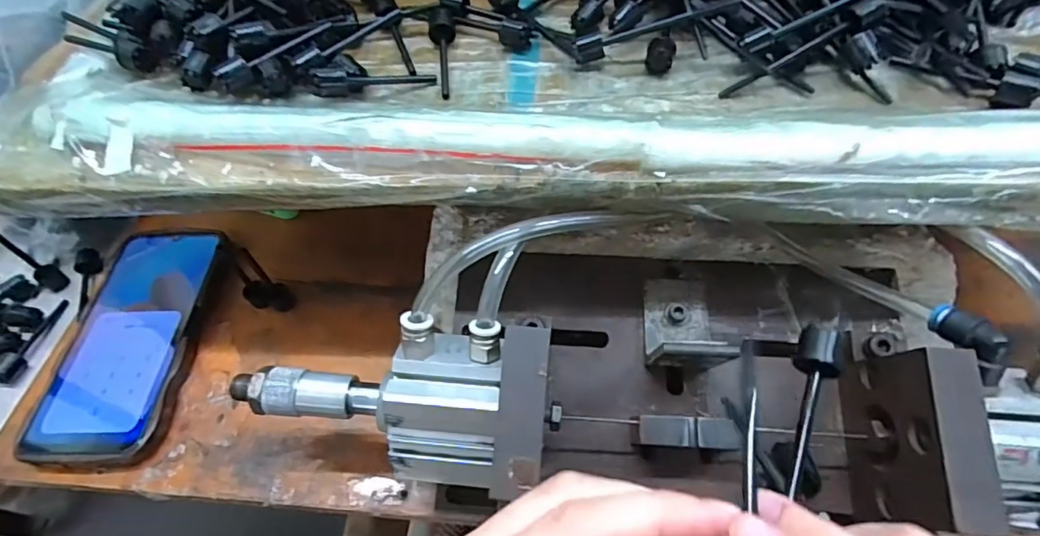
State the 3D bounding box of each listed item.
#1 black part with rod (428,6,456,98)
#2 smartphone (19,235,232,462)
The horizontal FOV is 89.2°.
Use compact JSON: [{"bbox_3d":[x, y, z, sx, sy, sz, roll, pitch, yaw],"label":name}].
[{"bbox_3d":[-0.041,-0.119,0.290,0.015,0.015,0.062,-7,55,-3],"label":"black part with rod"},{"bbox_3d":[-0.256,0.040,0.351,0.081,0.014,0.171,-2,55,0],"label":"smartphone"}]

